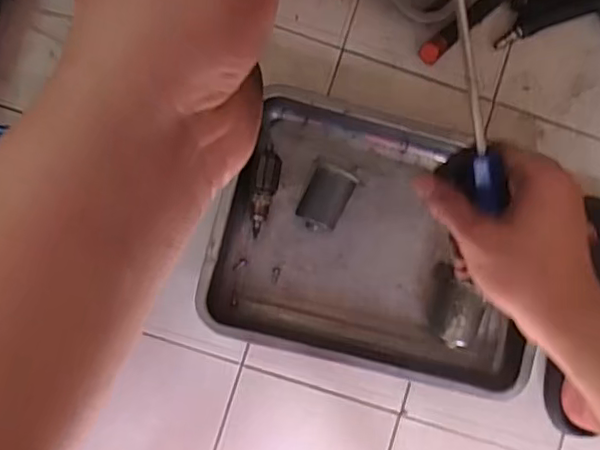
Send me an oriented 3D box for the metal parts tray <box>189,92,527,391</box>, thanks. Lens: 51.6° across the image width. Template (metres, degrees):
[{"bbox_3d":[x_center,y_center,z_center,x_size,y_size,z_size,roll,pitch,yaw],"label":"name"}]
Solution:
[{"bbox_3d":[0.098,0.022,0.715,0.376,0.047,0.286,14,87,-5],"label":"metal parts tray"}]

